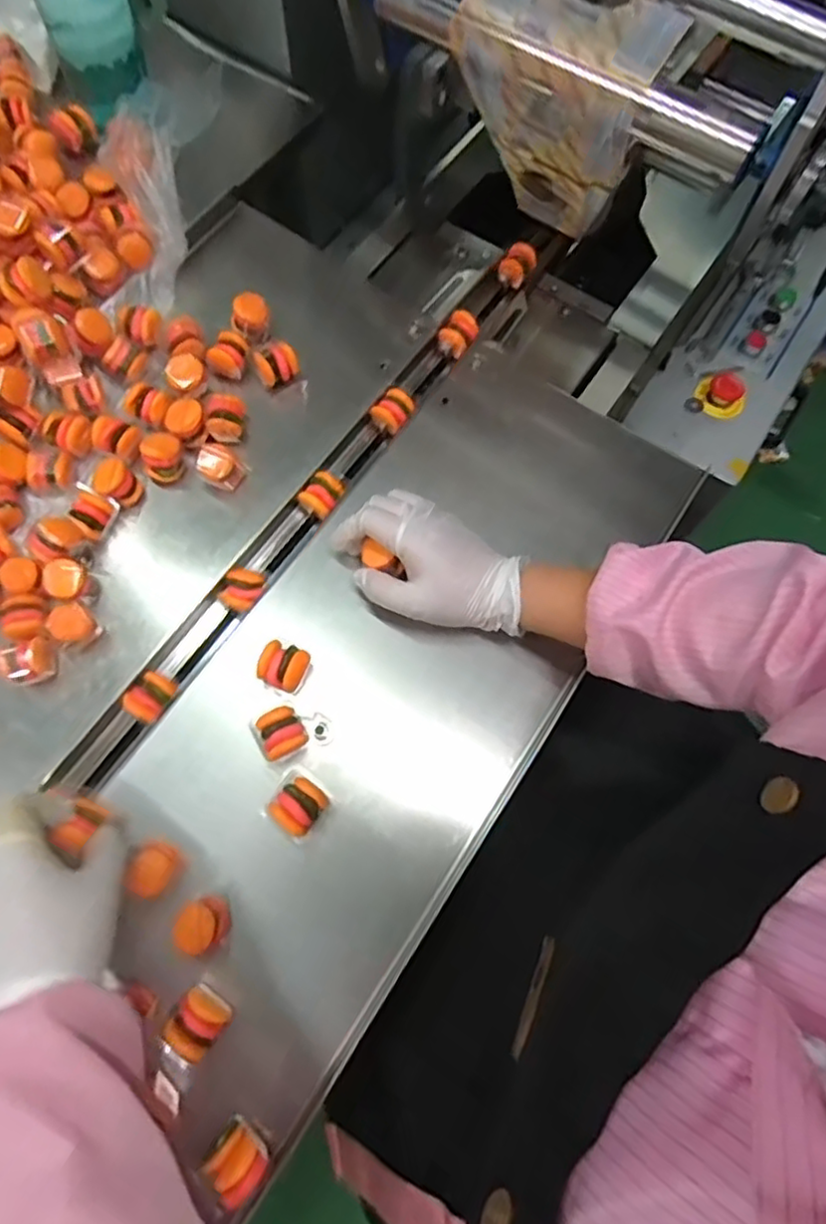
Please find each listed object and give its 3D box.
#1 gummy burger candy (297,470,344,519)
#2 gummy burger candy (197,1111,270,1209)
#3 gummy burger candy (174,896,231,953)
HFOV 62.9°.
[{"bbox_3d":[-0.074,-0.092,0.553,0.029,0.031,0.036,29,72,8],"label":"gummy burger candy"},{"bbox_3d":[-0.101,0.311,0.383,0.026,0.025,0.034,-38,76,-14],"label":"gummy burger candy"},{"bbox_3d":[-0.132,0.198,0.429,0.030,0.031,0.029,-12,71,-6],"label":"gummy burger candy"}]

